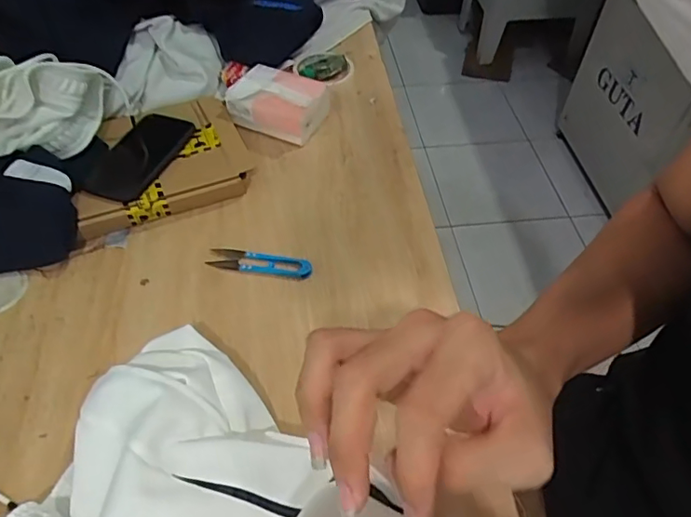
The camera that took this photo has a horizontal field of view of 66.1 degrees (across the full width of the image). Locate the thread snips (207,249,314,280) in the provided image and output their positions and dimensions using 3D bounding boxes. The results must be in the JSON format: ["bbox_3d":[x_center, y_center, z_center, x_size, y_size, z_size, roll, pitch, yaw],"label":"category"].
[{"bbox_3d":[-0.098,0.004,0.607,0.120,0.007,0.028,9,52,7],"label":"thread snips"}]

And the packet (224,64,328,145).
[{"bbox_3d":[-0.090,-0.224,0.751,0.129,0.053,0.097,16,53,12],"label":"packet"}]

